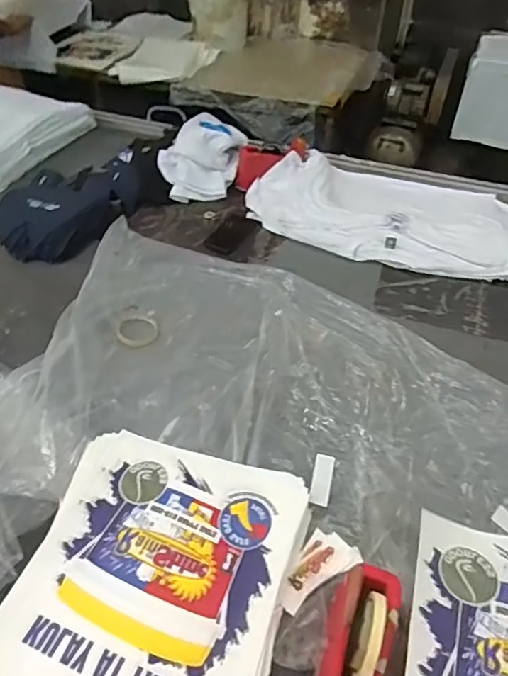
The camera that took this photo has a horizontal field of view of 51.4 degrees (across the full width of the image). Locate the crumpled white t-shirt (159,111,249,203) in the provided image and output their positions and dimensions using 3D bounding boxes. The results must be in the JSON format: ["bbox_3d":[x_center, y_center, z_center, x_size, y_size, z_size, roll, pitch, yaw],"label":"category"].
[{"bbox_3d":[-0.152,-0.538,1.547,0.228,0.119,0.356,5,44,3],"label":"crumpled white t-shirt"}]

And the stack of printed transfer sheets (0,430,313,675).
[{"bbox_3d":[-0.134,0.326,0.711,0.355,0.028,0.394,13,45,10],"label":"stack of printed transfer sheets"}]

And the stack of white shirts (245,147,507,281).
[{"bbox_3d":[0.385,-0.331,1.403,0.792,0.067,0.432,16,45,13],"label":"stack of white shirts"}]

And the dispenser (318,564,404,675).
[{"bbox_3d":[0.118,0.376,0.612,0.077,0.107,0.200,15,45,13],"label":"dispenser"}]

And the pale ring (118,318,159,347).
[{"bbox_3d":[-0.238,-0.011,1.086,0.081,0.018,0.076,1,44,-1],"label":"pale ring"}]

